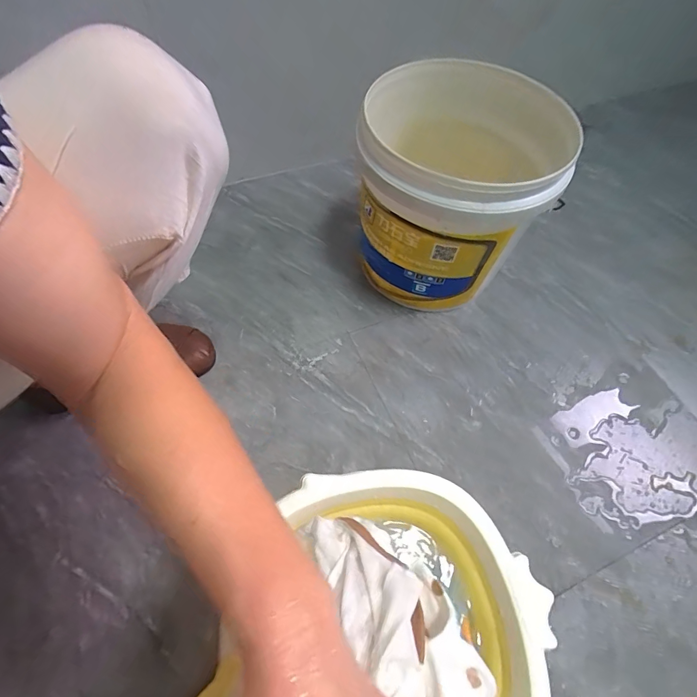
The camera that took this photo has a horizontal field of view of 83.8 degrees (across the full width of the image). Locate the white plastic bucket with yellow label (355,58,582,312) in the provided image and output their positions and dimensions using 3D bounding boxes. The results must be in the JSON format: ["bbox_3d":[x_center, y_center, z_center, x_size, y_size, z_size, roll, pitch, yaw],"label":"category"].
[{"bbox_3d":[0.141,-0.215,0.565,0.259,0.257,0.254,1,60,-2],"label":"white plastic bucket with yellow label"}]

